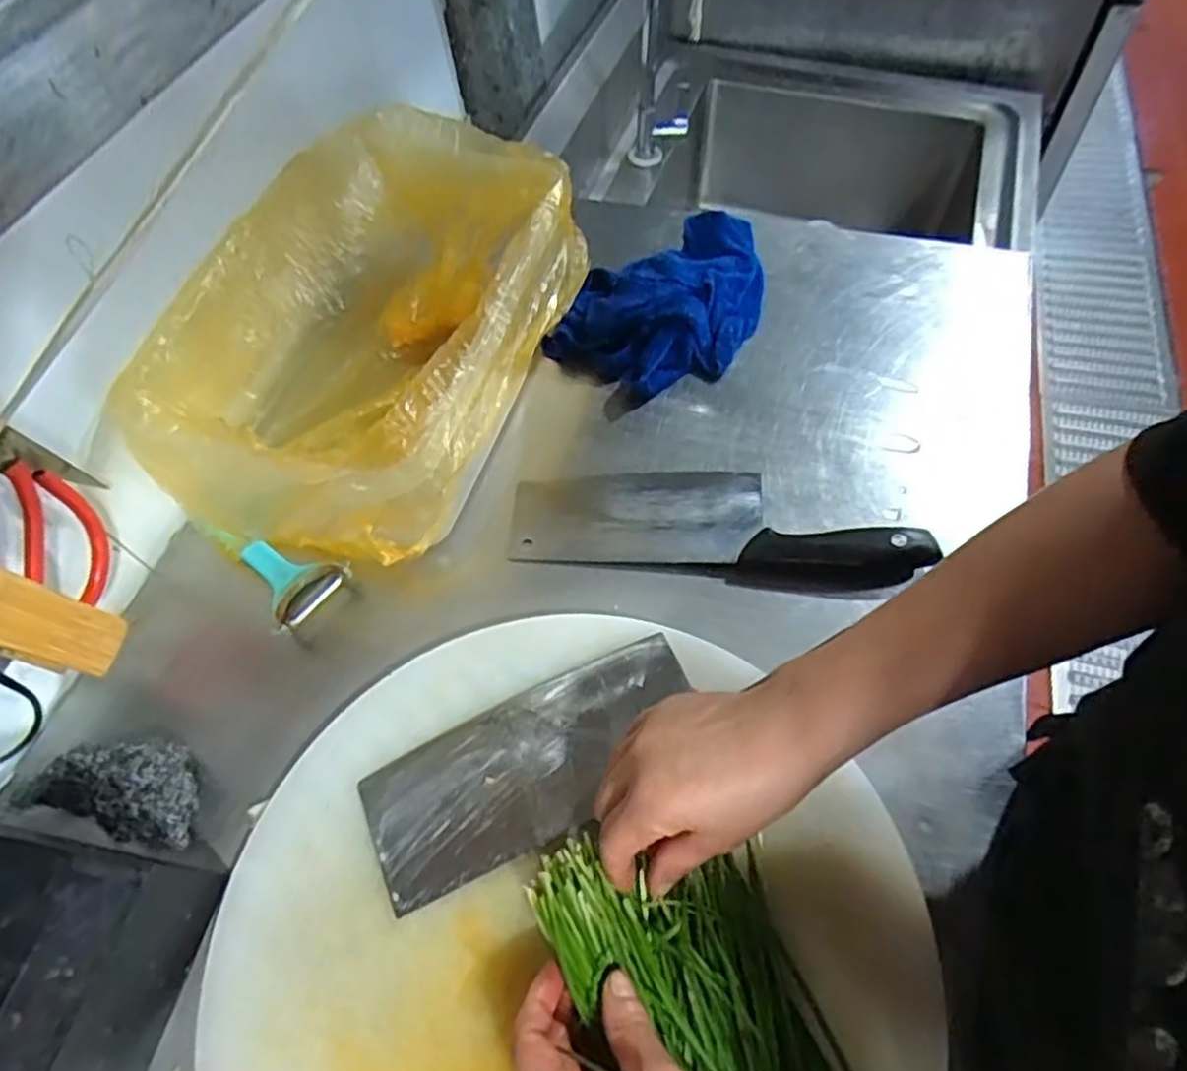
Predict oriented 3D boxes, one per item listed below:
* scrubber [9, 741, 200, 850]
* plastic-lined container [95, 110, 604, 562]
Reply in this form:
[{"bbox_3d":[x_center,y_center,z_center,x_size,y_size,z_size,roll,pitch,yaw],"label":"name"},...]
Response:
[{"bbox_3d":[-0.277,0.149,0.433,0.116,0.041,0.054,13,58,9],"label":"scrubber"},{"bbox_3d":[-0.163,-0.154,0.553,0.239,0.121,0.356,20,60,13],"label":"plastic-lined container"}]

